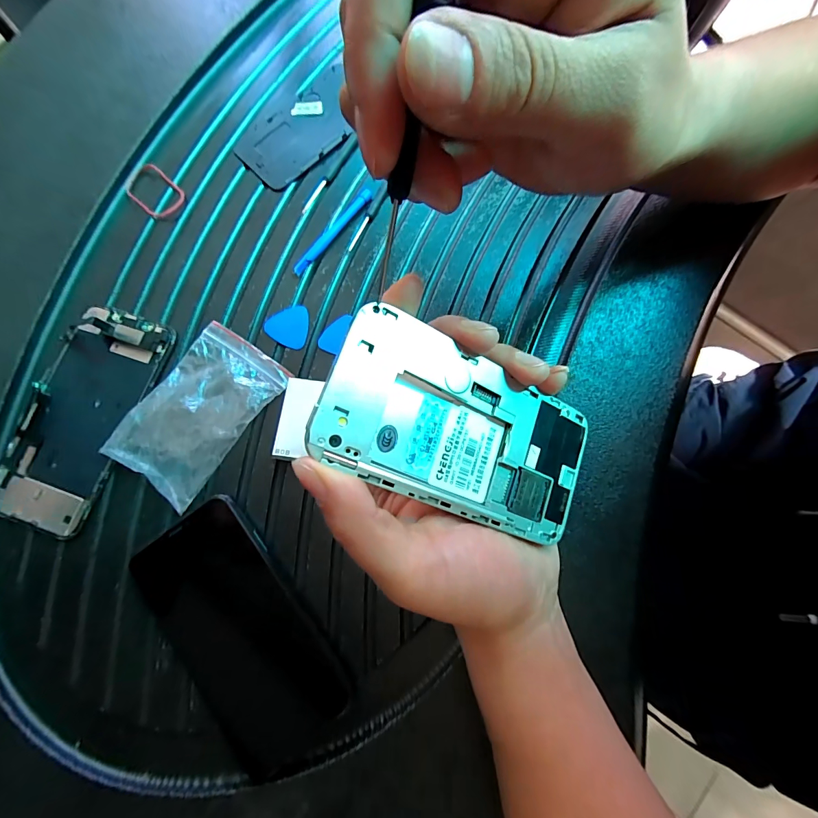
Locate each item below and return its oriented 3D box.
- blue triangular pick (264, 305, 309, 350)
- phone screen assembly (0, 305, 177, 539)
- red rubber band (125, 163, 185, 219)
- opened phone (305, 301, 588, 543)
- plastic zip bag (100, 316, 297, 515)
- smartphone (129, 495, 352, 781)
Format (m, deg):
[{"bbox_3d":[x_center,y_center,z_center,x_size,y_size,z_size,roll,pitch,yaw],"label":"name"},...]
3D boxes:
[{"bbox_3d":[-0.085,-0.059,0.268,0.029,0.004,0.030,15,78,5],"label":"blue triangular pick"},{"bbox_3d":[-0.218,0.003,0.257,0.075,0.004,0.147,17,78,5],"label":"phone screen assembly"},{"bbox_3d":[-0.197,-0.168,0.295,0.057,0.005,0.031,43,82,10],"label":"red rubber band"},{"bbox_3d":[0.023,0.010,0.152,0.115,0.005,0.057,24,78,-22],"label":"opened phone"},{"bbox_3d":[-0.136,-0.001,0.249,0.067,0.017,0.106,34,80,8],"label":"plastic zip bag"},{"bbox_3d":[-0.098,0.127,0.225,0.072,0.008,0.142,-37,79,-7],"label":"smartphone"}]

